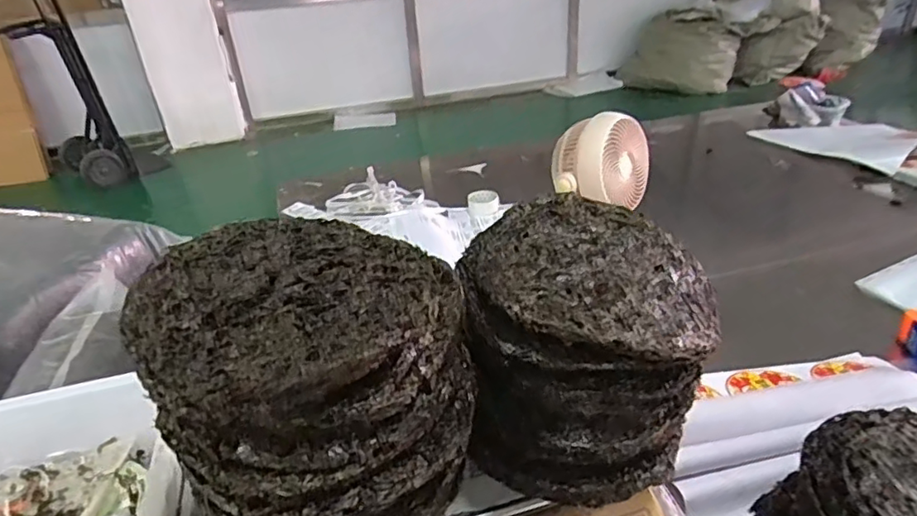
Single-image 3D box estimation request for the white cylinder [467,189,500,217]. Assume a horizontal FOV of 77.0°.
[{"bbox_3d":[0.069,-0.155,1.574,0.085,0.037,0.074,-5,32,-1],"label":"white cylinder"}]

